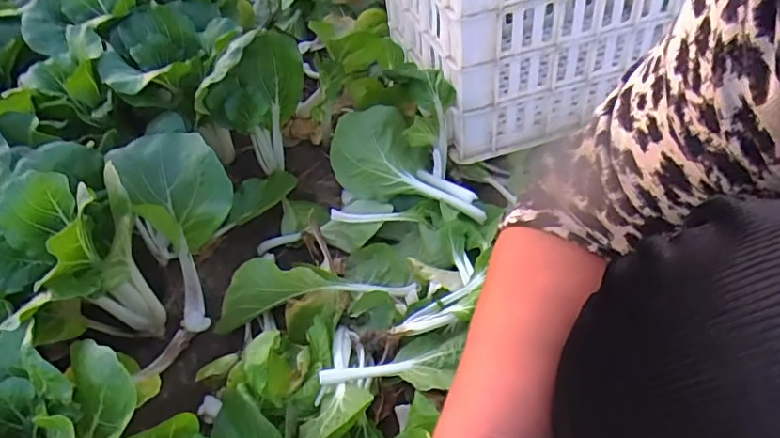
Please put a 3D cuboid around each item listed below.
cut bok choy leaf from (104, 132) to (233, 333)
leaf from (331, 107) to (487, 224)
[{"bbox_3d":[-0.233,0.024,0.625,0.117,0.239,0.090,-6,20,1],"label":"cut bok choy leaf"},{"bbox_3d":[0.032,-0.079,0.725,0.218,0.071,0.117,17,55,18],"label":"leaf"}]

